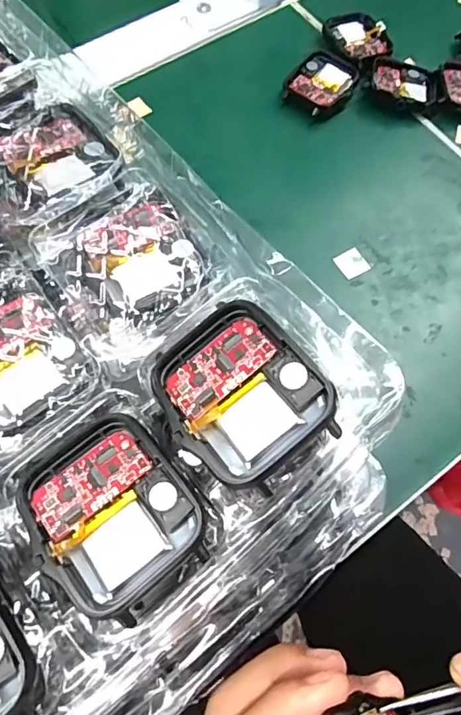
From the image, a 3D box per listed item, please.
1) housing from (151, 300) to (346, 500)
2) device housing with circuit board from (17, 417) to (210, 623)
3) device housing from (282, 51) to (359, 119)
[{"bbox_3d":[0.002,0.009,0.131,0.036,0.011,0.045,-36,76,-13],"label":"housing"},{"bbox_3d":[-0.031,0.039,0.129,0.036,0.008,0.045,-41,77,-14],"label":"device housing with circuit board"},{"bbox_3d":[0.057,-0.173,0.316,0.038,0.007,0.047,37,74,10],"label":"device housing"}]

